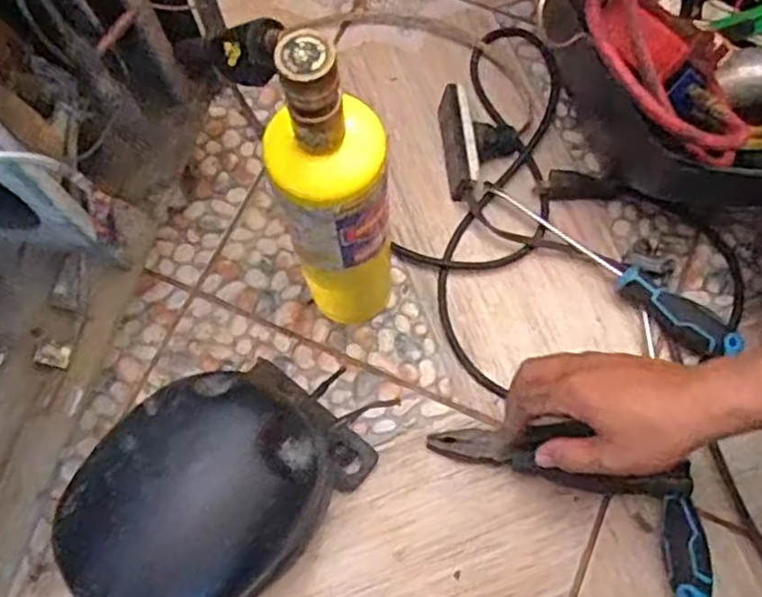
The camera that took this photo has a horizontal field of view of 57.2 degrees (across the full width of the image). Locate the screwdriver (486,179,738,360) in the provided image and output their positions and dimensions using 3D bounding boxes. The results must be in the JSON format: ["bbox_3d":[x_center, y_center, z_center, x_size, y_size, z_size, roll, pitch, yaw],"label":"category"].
[{"bbox_3d":[0.201,-0.036,0.620,0.250,0.036,0.028,41,77,14],"label":"screwdriver"}]

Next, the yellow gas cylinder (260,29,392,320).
[{"bbox_3d":[-0.029,-0.052,0.483,0.073,0.328,0.069,-11,71,-2],"label":"yellow gas cylinder"}]

